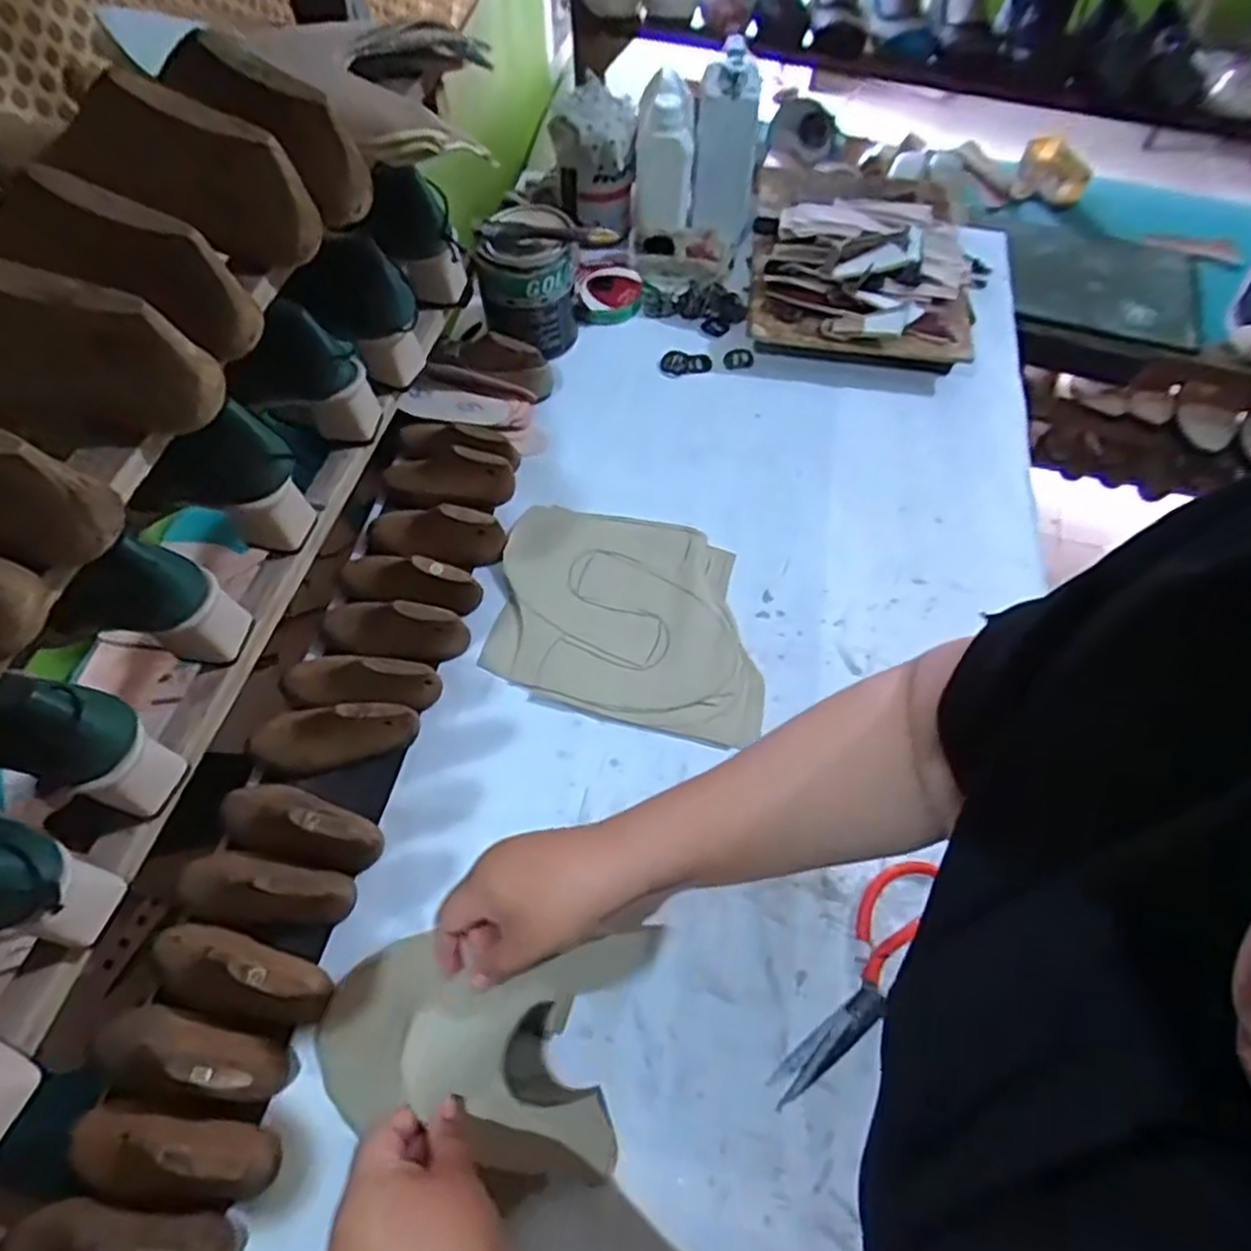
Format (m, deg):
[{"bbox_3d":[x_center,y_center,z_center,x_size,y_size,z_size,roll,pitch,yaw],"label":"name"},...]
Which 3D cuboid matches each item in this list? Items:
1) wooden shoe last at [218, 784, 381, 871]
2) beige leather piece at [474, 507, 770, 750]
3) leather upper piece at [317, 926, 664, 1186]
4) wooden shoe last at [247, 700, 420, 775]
[{"bbox_3d":[-0.260,0.159,0.596,0.135,0.055,0.053,19,62,8],"label":"wooden shoe last"},{"bbox_3d":[0.003,-0.011,0.723,0.251,0.013,0.220,6,64,4],"label":"beige leather piece"},{"bbox_3d":[-0.102,0.268,0.511,0.214,0.091,0.146,10,61,4],"label":"leather upper piece"},{"bbox_3d":[-0.248,0.092,0.631,0.140,0.051,0.052,-2,61,-3],"label":"wooden shoe last"}]

